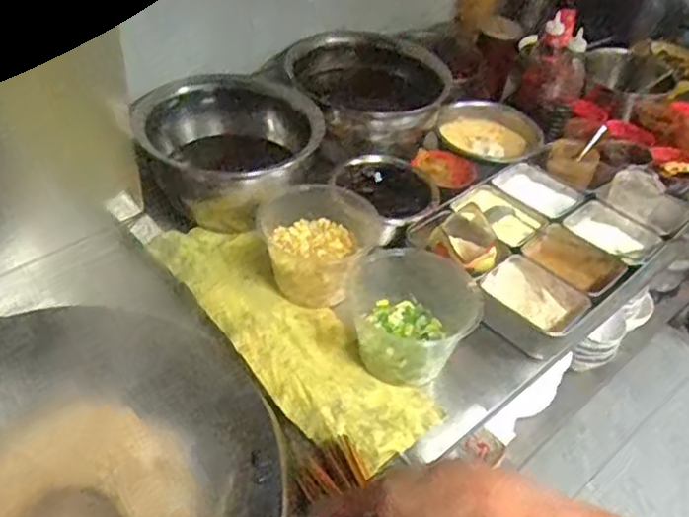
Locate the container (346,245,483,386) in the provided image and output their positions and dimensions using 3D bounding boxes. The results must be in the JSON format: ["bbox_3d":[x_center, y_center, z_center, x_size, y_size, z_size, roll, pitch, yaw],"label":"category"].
[{"bbox_3d":[0.081,0.071,0.934,0.180,0.090,0.156,27,46,21],"label":"container"}]

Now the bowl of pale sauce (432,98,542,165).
[{"bbox_3d":[0.265,-0.229,1.319,0.198,0.056,0.168,15,43,10],"label":"bowl of pale sauce"}]

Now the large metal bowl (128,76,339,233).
[{"bbox_3d":[-0.175,-0.163,1.138,0.270,0.150,0.270,3,43,-3],"label":"large metal bowl"}]

